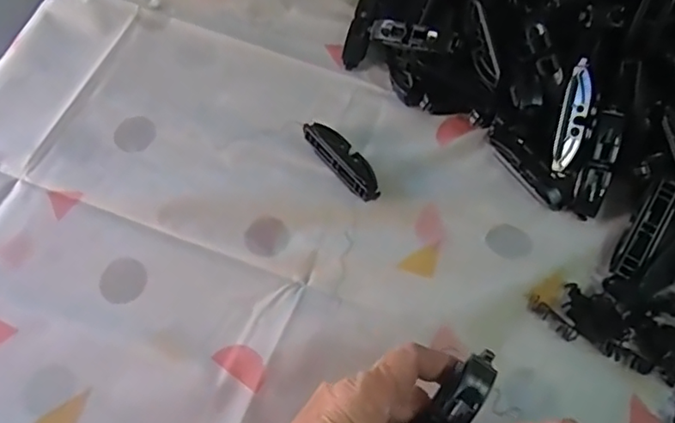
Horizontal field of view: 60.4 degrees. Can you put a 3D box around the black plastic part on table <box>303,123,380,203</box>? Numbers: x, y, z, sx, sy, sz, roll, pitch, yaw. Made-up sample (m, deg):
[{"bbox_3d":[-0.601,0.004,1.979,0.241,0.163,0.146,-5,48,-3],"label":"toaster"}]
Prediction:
[{"bbox_3d":[0.005,-0.039,0.441,0.023,0.010,0.079,-34,68,-15],"label":"black plastic part on table"}]

